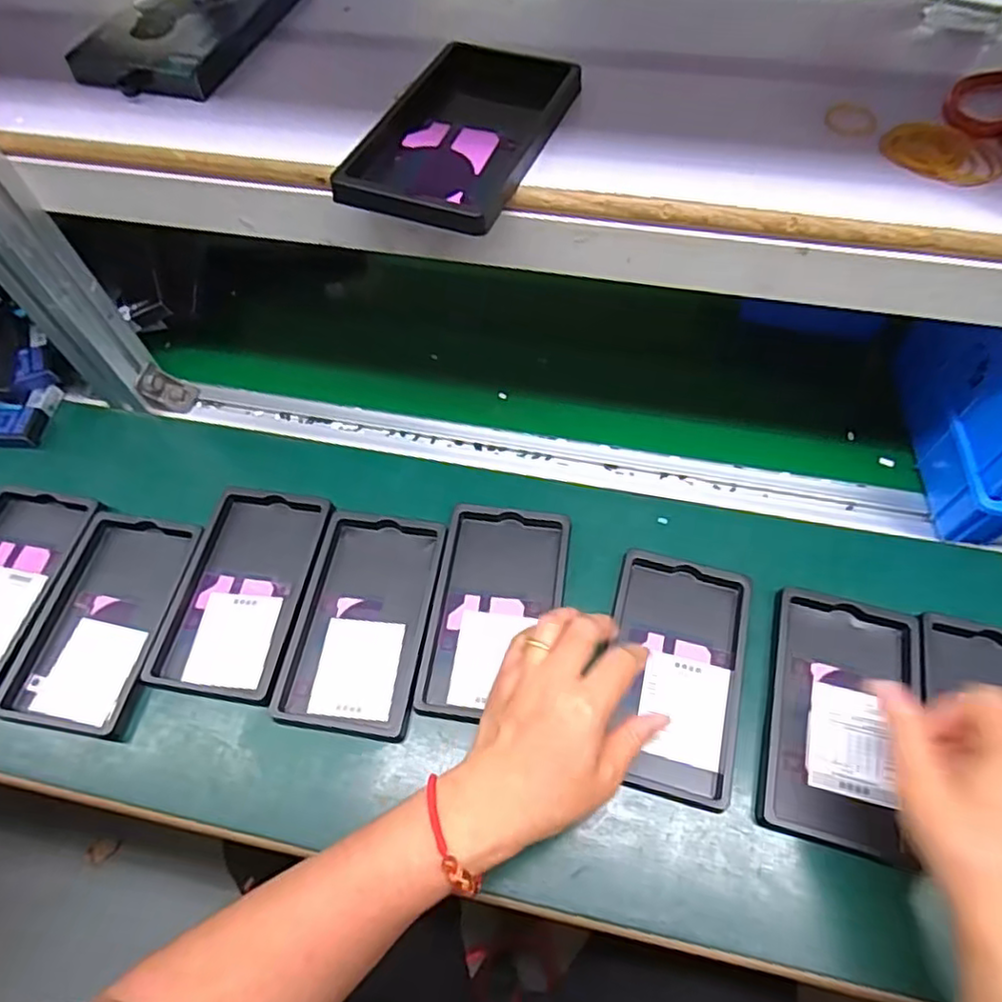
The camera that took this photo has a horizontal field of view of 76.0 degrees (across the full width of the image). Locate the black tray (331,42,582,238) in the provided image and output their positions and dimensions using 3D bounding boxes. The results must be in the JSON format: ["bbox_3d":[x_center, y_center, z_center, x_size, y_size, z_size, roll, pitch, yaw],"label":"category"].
[{"bbox_3d":[-0.023,-0.222,0.382,0.104,0.015,0.164,20,62,14],"label":"black tray"}]

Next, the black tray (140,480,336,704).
[{"bbox_3d":[-0.192,0.065,0.483,0.097,0.011,0.157,8,62,7],"label":"black tray"}]

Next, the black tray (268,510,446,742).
[{"bbox_3d":[-0.099,0.085,0.468,0.094,0.011,0.158,8,62,7],"label":"black tray"}]

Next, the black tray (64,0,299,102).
[{"bbox_3d":[-0.210,-0.343,0.450,0.101,0.019,0.184,15,61,11],"label":"black tray"}]

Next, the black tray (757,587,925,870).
[{"bbox_3d":[0.226,0.143,0.427,0.093,0.018,0.159,13,62,10],"label":"black tray"}]

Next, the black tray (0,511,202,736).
[{"bbox_3d":[-0.293,0.084,0.476,0.093,0.012,0.158,6,62,6],"label":"black tray"}]

